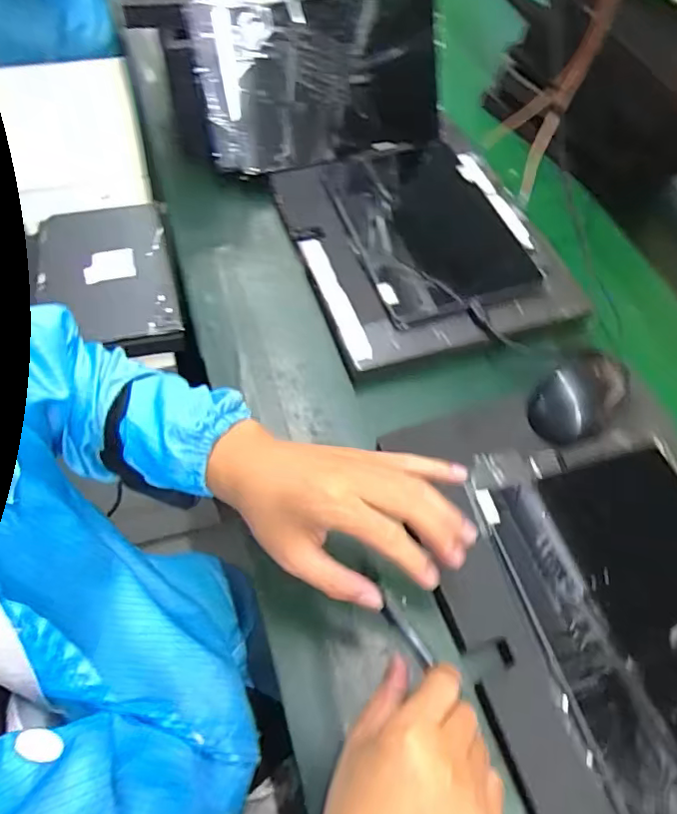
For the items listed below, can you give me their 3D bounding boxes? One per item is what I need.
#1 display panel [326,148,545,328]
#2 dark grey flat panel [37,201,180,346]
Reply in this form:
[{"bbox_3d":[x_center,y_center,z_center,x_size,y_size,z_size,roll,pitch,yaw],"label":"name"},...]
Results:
[{"bbox_3d":[0.102,-0.210,0.620,0.187,0.020,0.253,-13,60,-15],"label":"display panel"},{"bbox_3d":[-0.303,-0.178,0.727,0.161,0.017,0.232,-14,59,-10],"label":"dark grey flat panel"}]

